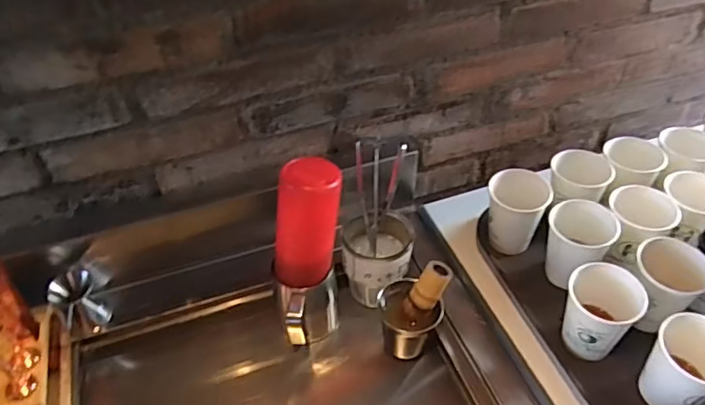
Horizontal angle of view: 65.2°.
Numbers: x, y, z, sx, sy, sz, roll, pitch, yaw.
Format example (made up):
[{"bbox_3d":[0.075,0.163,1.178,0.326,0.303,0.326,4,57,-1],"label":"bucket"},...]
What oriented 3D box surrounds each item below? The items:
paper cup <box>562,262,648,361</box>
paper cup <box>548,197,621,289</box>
[{"bbox_3d":[0.269,0.113,0.596,0.070,0.087,0.085,28,52,27],"label":"paper cup"},{"bbox_3d":[0.261,0.052,0.648,0.072,0.081,0.069,-1,45,1],"label":"paper cup"}]

